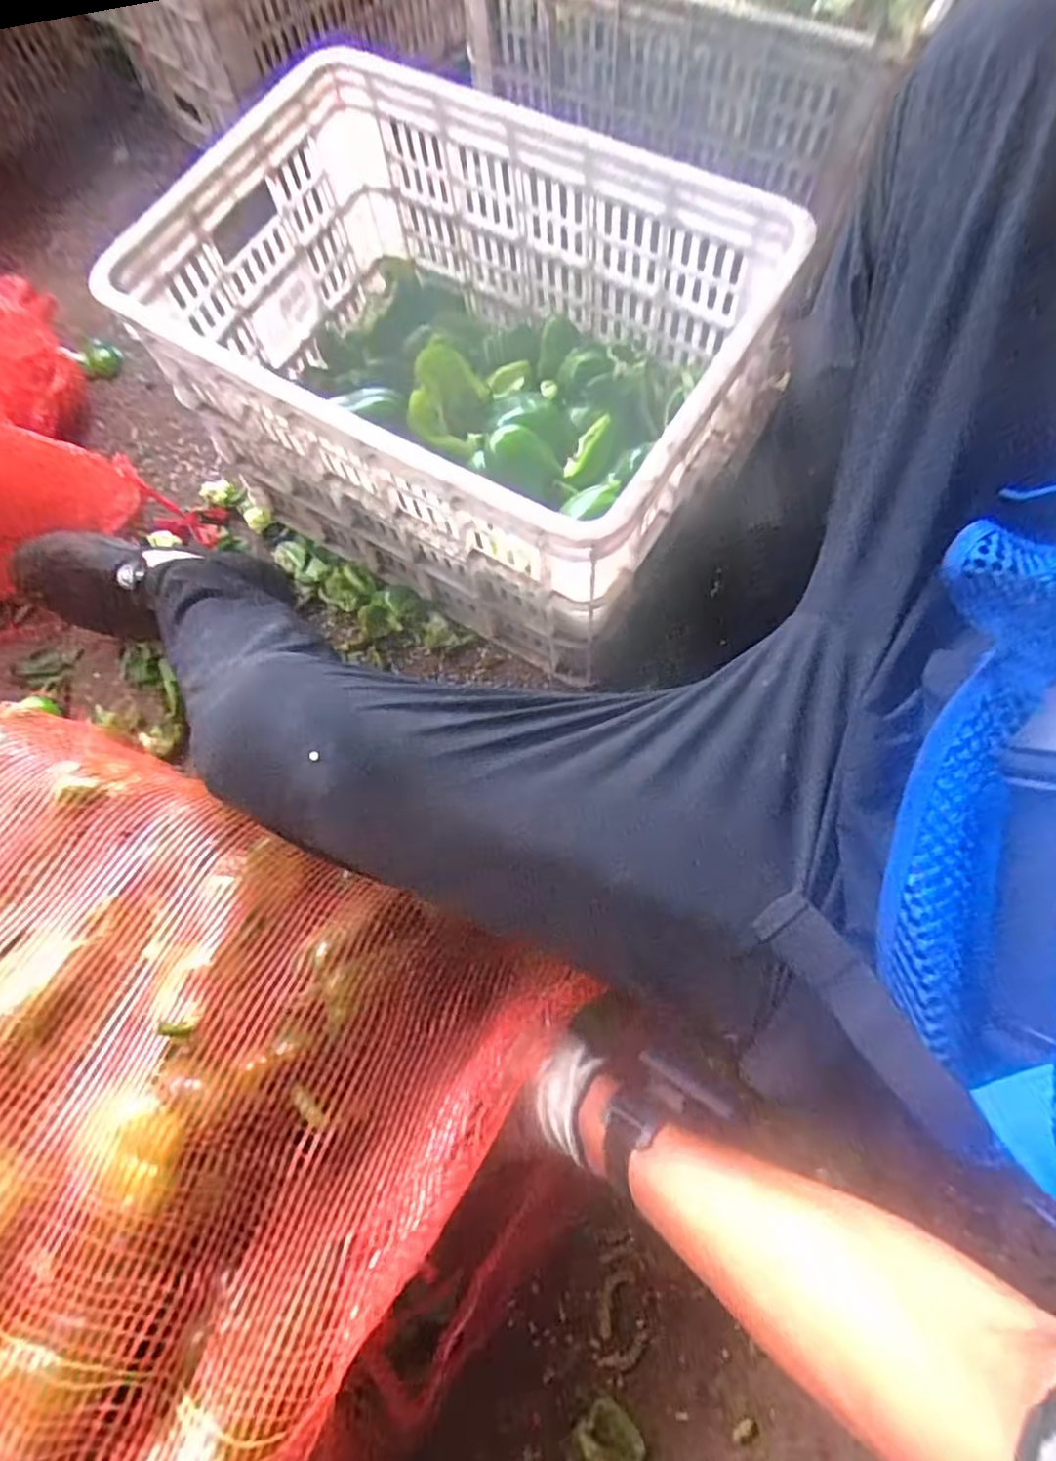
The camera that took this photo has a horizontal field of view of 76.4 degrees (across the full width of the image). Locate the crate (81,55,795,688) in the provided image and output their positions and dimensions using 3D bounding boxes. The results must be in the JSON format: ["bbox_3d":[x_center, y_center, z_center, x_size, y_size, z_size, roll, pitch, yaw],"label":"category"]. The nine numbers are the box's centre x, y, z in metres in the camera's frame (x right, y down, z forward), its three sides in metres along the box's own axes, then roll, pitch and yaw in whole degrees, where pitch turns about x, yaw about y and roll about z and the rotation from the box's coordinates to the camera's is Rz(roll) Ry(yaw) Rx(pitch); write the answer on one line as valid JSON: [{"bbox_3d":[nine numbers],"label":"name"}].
[{"bbox_3d":[-0.073,-0.352,0.659,0.527,0.284,0.353,30,75,11],"label":"crate"}]

